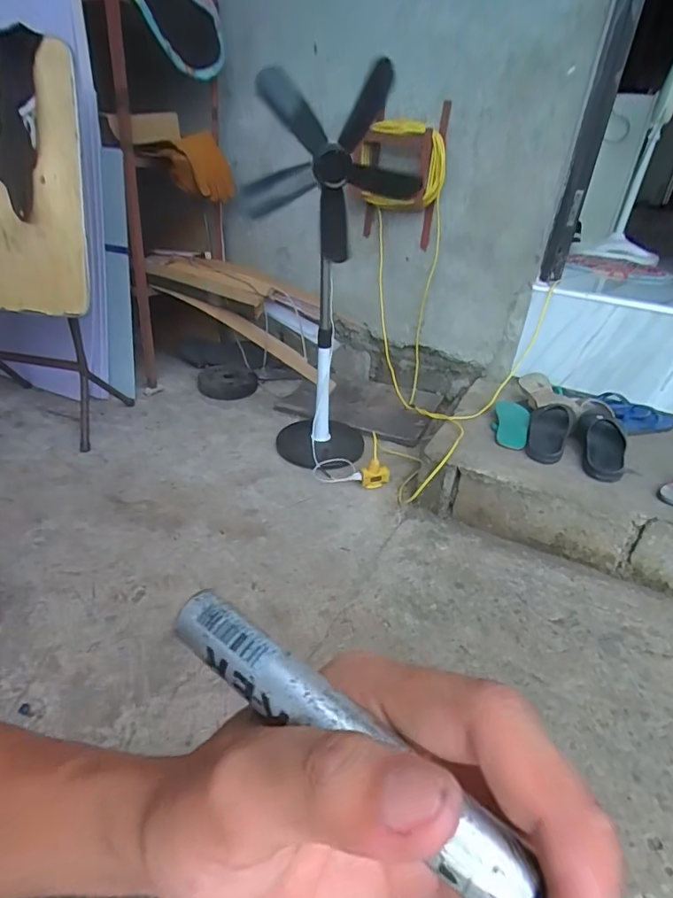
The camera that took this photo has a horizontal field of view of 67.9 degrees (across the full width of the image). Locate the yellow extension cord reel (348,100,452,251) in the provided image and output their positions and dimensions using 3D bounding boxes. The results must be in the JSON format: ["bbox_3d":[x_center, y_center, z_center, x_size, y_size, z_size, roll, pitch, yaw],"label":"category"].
[{"bbox_3d":[0.186,-0.822,1.549,0.275,0.372,0.107,0,53,-1],"label":"yellow extension cord reel"}]

